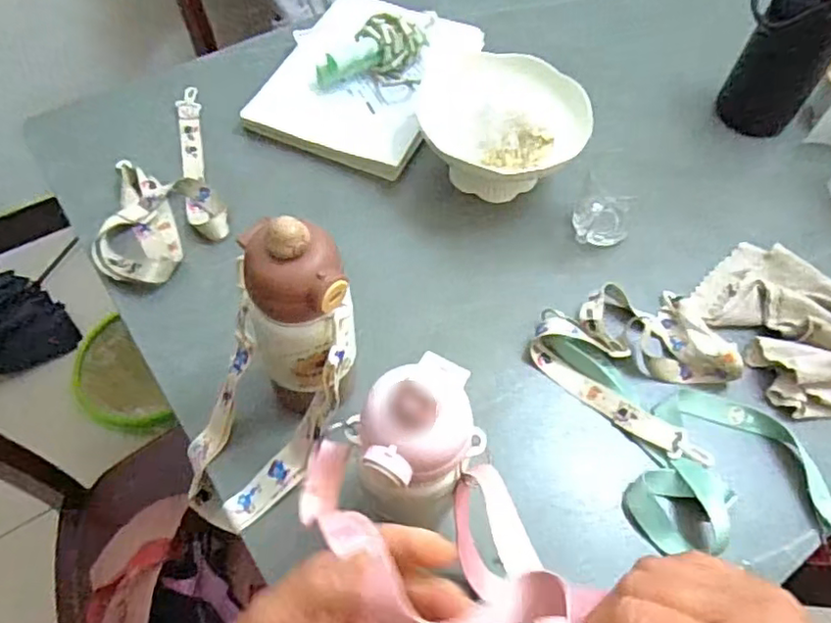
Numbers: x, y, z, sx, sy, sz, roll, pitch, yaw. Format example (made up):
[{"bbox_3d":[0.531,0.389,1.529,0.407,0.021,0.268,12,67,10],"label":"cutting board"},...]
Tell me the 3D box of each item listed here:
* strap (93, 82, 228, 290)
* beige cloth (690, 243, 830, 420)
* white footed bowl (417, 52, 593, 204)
[{"bbox_3d":[-0.278,-0.157,0.720,0.134,0.026,0.297,2,59,-3],"label":"strap"},{"bbox_3d":[0.388,0.010,0.645,0.137,0.050,0.192,-25,64,-17],"label":"beige cloth"},{"bbox_3d":[0.093,-0.210,0.708,0.178,0.107,0.158,-21,63,-15],"label":"white footed bowl"}]

